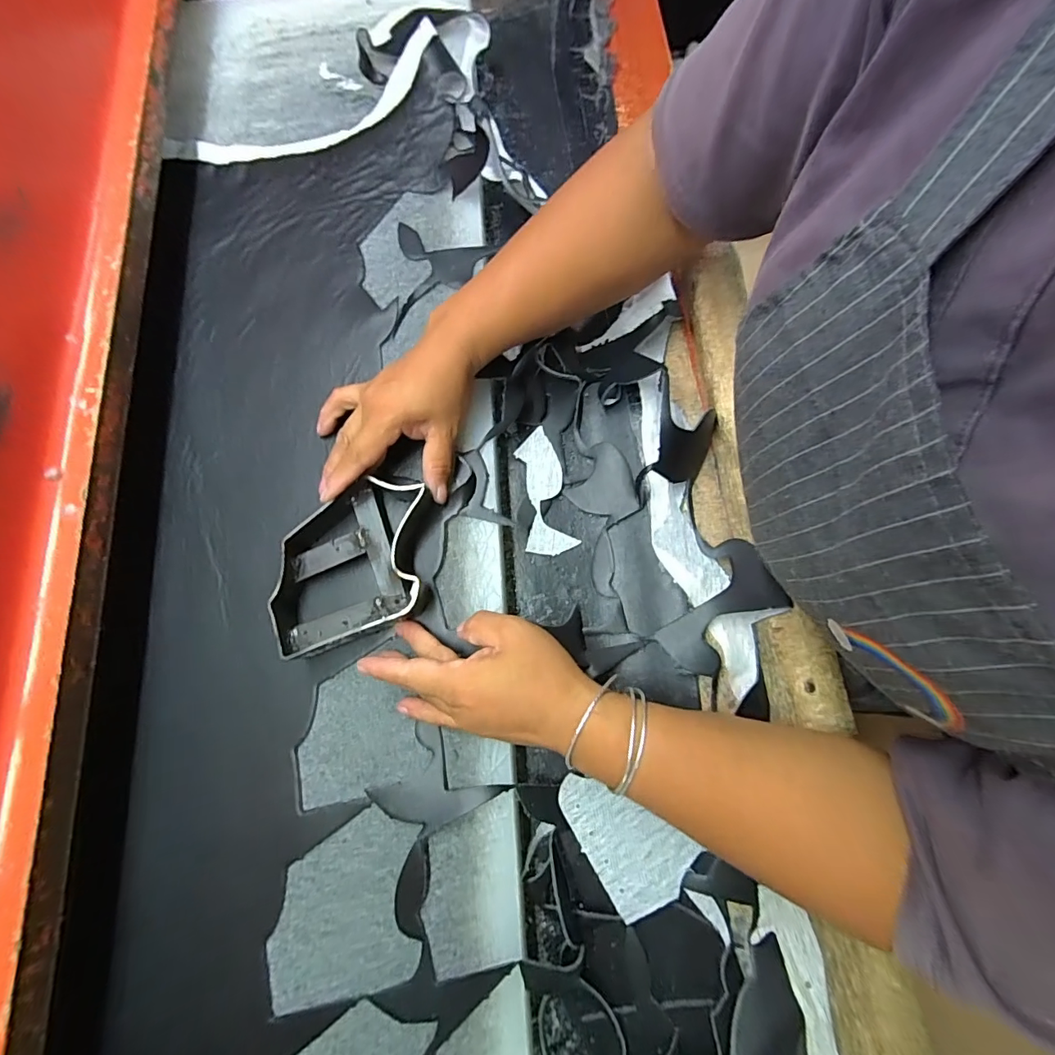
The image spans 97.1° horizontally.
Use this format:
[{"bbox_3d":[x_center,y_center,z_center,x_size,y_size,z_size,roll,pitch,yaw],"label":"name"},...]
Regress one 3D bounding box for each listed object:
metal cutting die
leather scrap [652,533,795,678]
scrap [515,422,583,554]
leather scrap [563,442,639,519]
[{"bbox_3d":[-0.129,0.026,0.355,0.126,0.037,0.110,-19,77,-6],"label":"metal cutting die"},{"bbox_3d":[0.142,0.057,0.358,0.101,0.015,0.069,-49,49,10],"label":"leather scrap"},{"bbox_3d":[0.012,-0.032,0.416,0.043,0.004,0.113,-14,78,1],"label":"scrap"},{"bbox_3d":[0.070,-0.039,0.406,0.060,0.009,0.060,-6,76,24],"label":"leather scrap"}]

